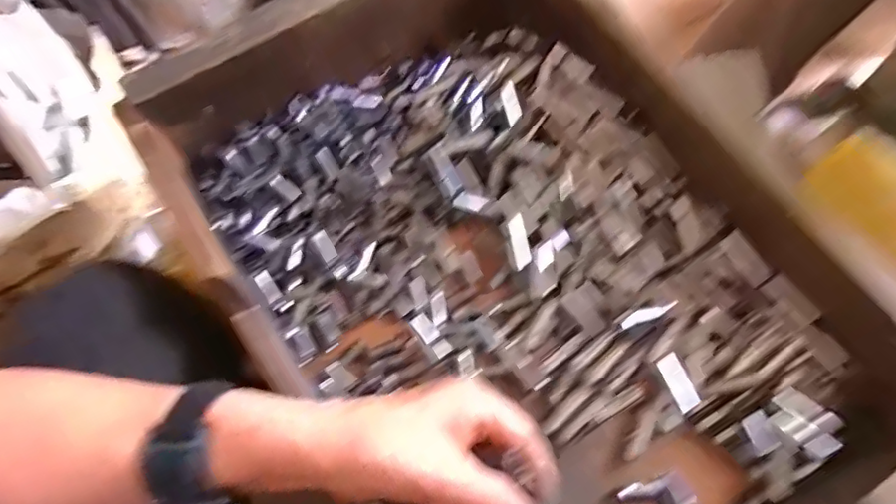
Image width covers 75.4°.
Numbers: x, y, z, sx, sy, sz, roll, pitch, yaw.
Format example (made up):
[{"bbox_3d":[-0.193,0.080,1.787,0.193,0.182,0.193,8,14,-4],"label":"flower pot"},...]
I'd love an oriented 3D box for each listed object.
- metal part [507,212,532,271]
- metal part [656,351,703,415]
[{"bbox_3d":[0.052,-0.007,0.422,0.013,0.005,0.040,-8,80,0],"label":"metal part"},{"bbox_3d":[0.154,0.087,0.387,0.016,0.004,0.037,-26,74,1],"label":"metal part"}]

